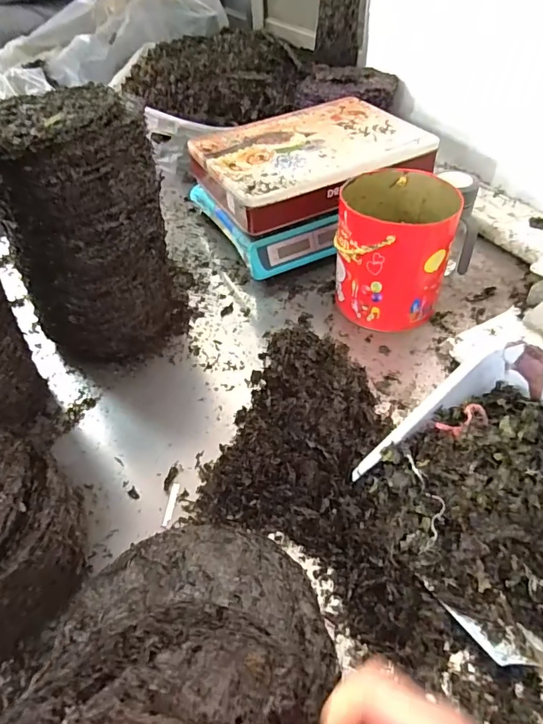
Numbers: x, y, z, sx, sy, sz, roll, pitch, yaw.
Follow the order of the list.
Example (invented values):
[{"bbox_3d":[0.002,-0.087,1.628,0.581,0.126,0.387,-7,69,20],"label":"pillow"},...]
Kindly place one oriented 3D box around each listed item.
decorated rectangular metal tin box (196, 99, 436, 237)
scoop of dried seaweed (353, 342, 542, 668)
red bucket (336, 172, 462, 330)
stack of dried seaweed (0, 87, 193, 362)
[{"bbox_3d":[0.064,-0.371,0.844,0.370,0.075,0.290,-22,49,-16],"label":"decorated rectangular metal tin box"},{"bbox_3d":[0.248,0.116,0.458,0.256,0.135,0.249,-29,52,-22],"label":"scoop of dried seaweed"},{"bbox_3d":[0.185,-0.173,0.711,0.157,0.180,0.169,-2,47,2],"label":"red bucket"},{"bbox_3d":[-0.257,-0.182,0.661,0.218,0.323,0.198,-16,48,-11],"label":"stack of dried seaweed"}]

